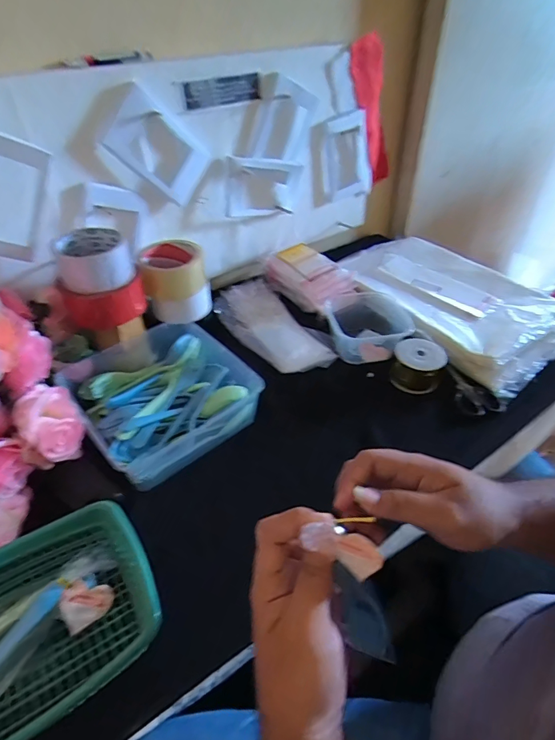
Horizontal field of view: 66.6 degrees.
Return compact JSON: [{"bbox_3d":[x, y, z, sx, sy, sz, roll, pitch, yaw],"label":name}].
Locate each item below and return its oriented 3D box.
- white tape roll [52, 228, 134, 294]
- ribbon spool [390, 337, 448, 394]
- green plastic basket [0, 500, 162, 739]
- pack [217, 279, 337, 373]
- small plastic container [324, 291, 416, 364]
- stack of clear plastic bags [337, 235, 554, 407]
[{"bbox_3d":[-0.239,-0.144,0.550,0.087,0.053,0.086,0,42,0],"label":"white tape roll"},{"bbox_3d":[0.204,-0.010,0.613,0.069,0.053,0.067,0,42,0],"label":"ribbon spool"},{"bbox_3d":[-0.226,0.231,0.351,0.244,0.075,0.157,-24,47,-24],"label":"green plastic basket"},{"bbox_3d":[0.002,-0.074,0.702,0.224,0.048,0.128,31,51,30],"label":"pack"},{"bbox_3d":[0.143,-0.070,0.670,0.135,0.061,0.137,4,42,5],"label":"small plastic container"},{"bbox_3d":[0.302,-0.127,0.744,0.246,0.045,0.385,-25,47,-25],"label":"stack of clear plastic bags"}]

